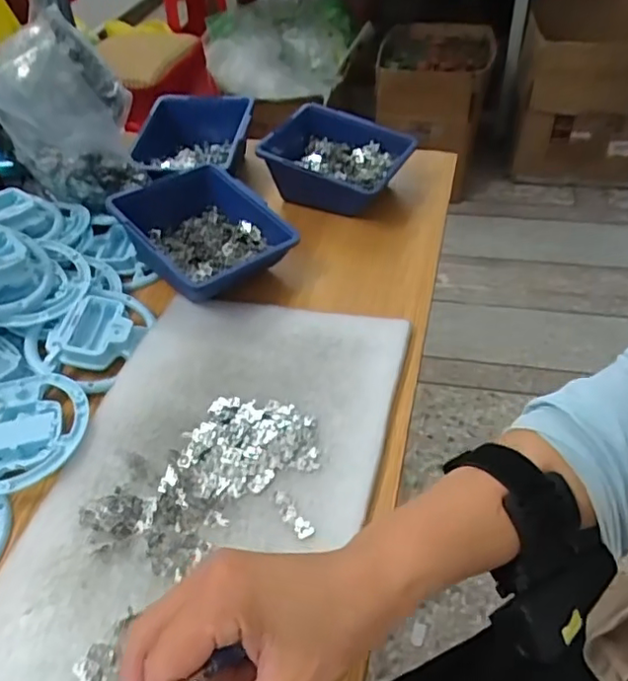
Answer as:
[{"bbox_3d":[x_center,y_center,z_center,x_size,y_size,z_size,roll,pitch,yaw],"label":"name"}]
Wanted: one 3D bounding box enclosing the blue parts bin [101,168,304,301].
[{"bbox_3d":[-0.101,-0.098,0.553,0.117,0.065,0.141,-34,52,-27],"label":"blue parts bin"}]

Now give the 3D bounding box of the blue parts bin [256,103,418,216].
[{"bbox_3d":[0.016,-0.187,0.644,0.156,0.067,0.111,16,48,19],"label":"blue parts bin"}]

